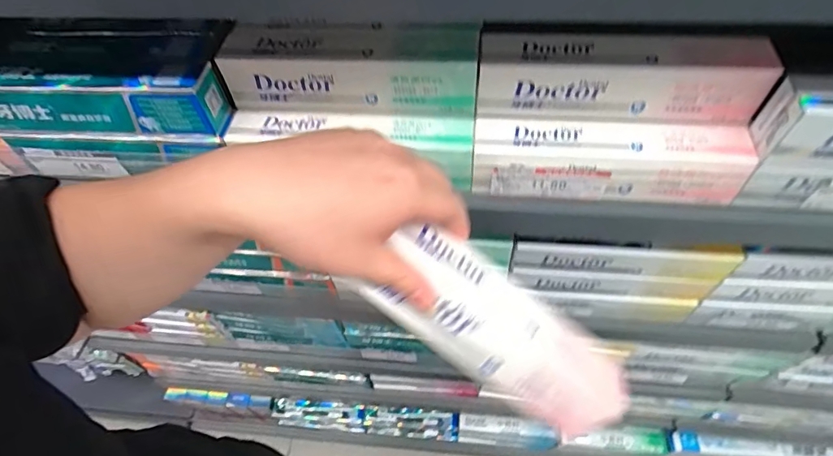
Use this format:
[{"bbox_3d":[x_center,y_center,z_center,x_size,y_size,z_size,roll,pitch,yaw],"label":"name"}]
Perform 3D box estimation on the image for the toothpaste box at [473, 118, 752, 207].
[{"bbox_3d":[0.169,-0.060,0.426,0.227,0.055,0.047,2,54,7],"label":"toothpaste box"}]

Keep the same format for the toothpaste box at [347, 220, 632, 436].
[{"bbox_3d":[0.062,0.075,0.341,0.206,0.074,0.040,39,18,-12],"label":"toothpaste box"}]

